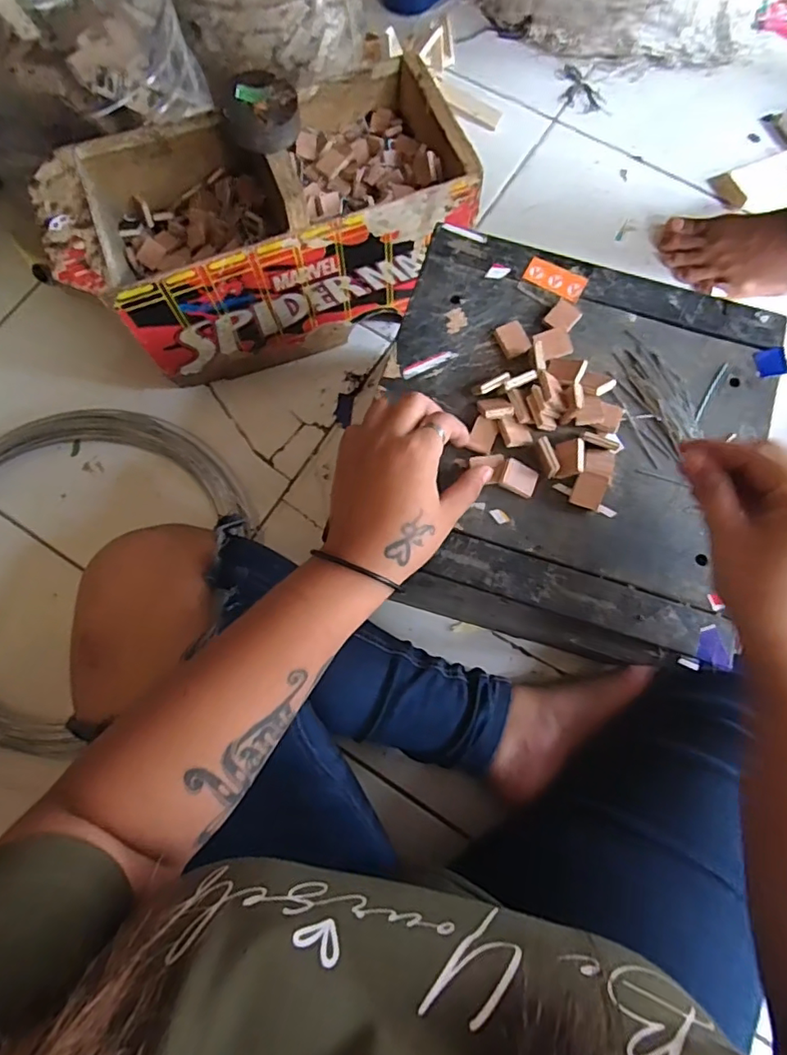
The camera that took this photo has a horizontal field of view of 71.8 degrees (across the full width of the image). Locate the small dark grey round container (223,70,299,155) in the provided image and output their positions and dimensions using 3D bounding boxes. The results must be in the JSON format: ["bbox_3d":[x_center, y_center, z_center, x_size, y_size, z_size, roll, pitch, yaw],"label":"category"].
[{"bbox_3d":[-0.103,-0.336,0.440,0.050,0.030,0.056,37,79,8],"label":"small dark grey round container"}]

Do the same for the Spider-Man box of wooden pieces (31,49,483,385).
[{"bbox_3d":[-0.124,-0.302,0.561,0.367,0.197,0.179,-18,77,-5],"label":"Spider-Man box of wooden pieces"}]

